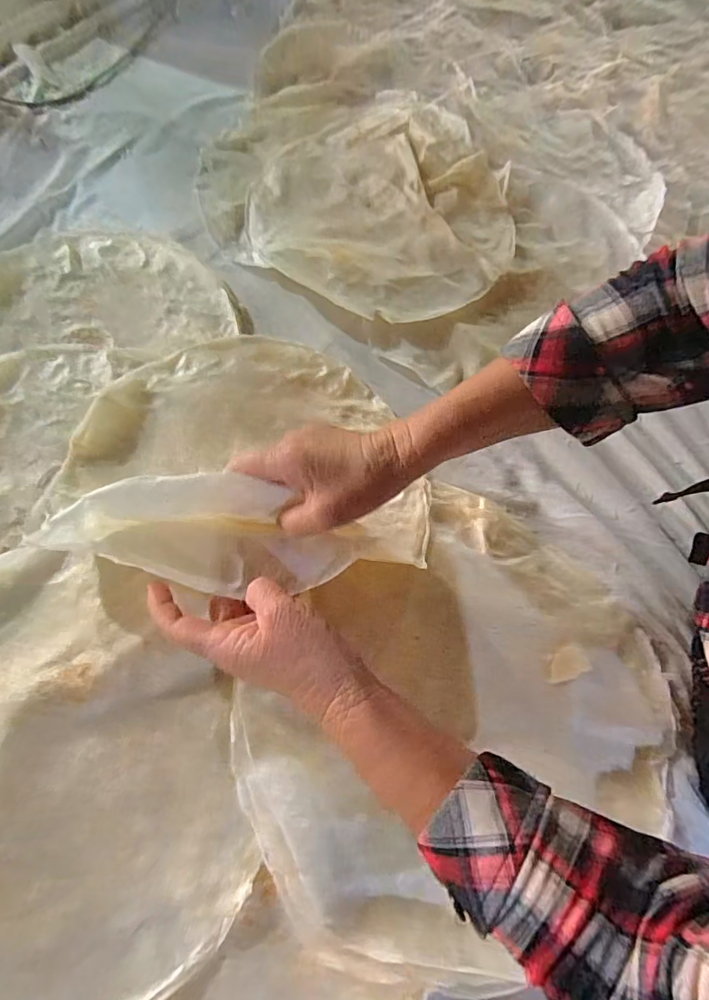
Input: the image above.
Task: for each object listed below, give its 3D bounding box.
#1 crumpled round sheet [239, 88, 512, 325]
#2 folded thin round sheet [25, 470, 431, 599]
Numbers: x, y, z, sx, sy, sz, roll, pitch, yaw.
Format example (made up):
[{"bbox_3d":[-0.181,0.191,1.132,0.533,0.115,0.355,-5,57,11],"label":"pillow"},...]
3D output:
[{"bbox_3d":[0.032,-0.360,0.587,0.306,0.057,0.325,2,64,-4],"label":"crumpled round sheet"},{"bbox_3d":[-0.077,0.025,0.336,0.268,0.055,0.071,3,68,-8],"label":"folded thin round sheet"}]

